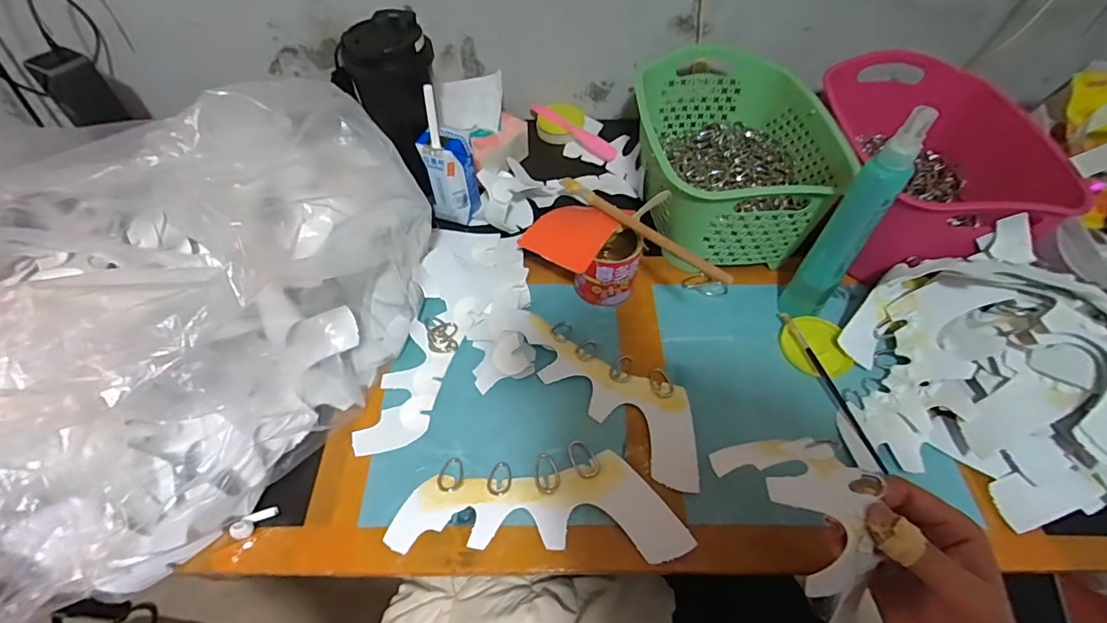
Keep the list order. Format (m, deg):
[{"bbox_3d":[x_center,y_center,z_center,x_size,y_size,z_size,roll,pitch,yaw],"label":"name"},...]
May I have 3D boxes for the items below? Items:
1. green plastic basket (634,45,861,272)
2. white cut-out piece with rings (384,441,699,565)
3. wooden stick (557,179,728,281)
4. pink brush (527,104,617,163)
[{"bbox_3d":[0.189,-0.176,0.563,0.192,0.145,0.274,-4,53,-3],"label":"green plastic basket"},{"bbox_3d":[-0.011,0.149,0.390,0.221,0.024,0.082,0,53,0],"label":"white cut-out piece with rings"},{"bbox_3d":[0.074,-0.085,0.462,0.012,0.012,0.249,-24,40,-18],"label":"wooden stick"},{"bbox_3d":[0.026,-0.246,0.675,0.155,0.023,0.015,39,62,25],"label":"pink brush"}]

